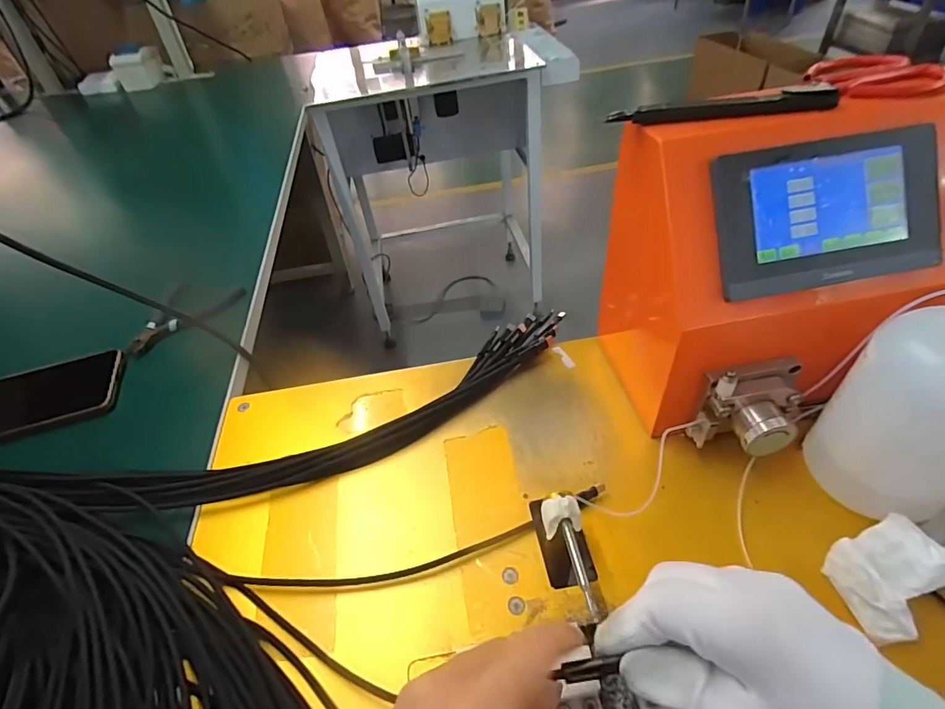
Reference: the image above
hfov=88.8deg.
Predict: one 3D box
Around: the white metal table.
[{"bbox_3d":[-0.101,-0.493,1.442,0.534,0.720,0.444,-9,45,-2],"label":"white metal table"}]

